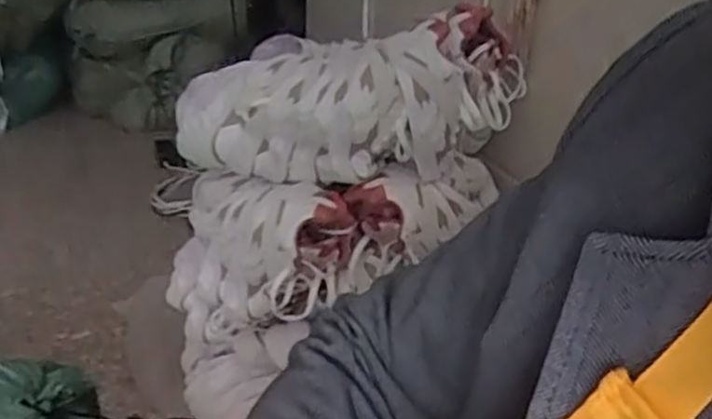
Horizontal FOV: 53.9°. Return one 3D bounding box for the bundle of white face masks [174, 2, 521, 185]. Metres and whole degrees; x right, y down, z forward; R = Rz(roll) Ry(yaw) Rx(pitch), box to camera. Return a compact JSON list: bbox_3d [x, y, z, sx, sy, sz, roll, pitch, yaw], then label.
[{"bbox_3d":[-0.014,-0.116,0.787,0.395,0.159,0.120,-10,24,7],"label":"bundle of white face masks"}]

